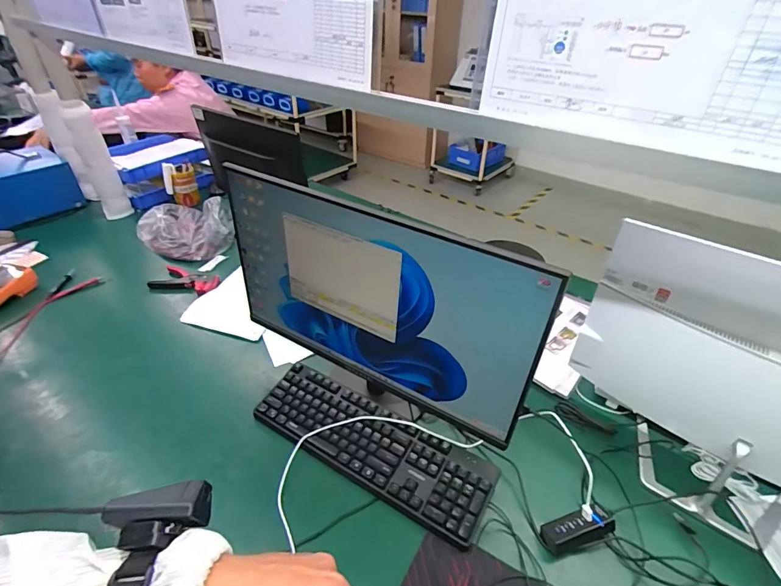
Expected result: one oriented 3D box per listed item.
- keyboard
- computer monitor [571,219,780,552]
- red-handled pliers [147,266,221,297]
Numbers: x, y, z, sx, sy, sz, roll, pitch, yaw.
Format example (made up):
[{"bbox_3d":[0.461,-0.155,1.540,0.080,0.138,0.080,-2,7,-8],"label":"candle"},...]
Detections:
[{"bbox_3d":[-0.040,0.260,0.720,0.433,0.046,0.135,21,41,24],"label":"keyboard"},{"bbox_3d":[0.557,0.167,0.606,0.548,0.387,0.156,25,43,27],"label":"computer monitor"},{"bbox_3d":[-0.540,-0.035,1.098,0.176,0.023,0.098,10,38,11],"label":"red-handled pliers"}]

